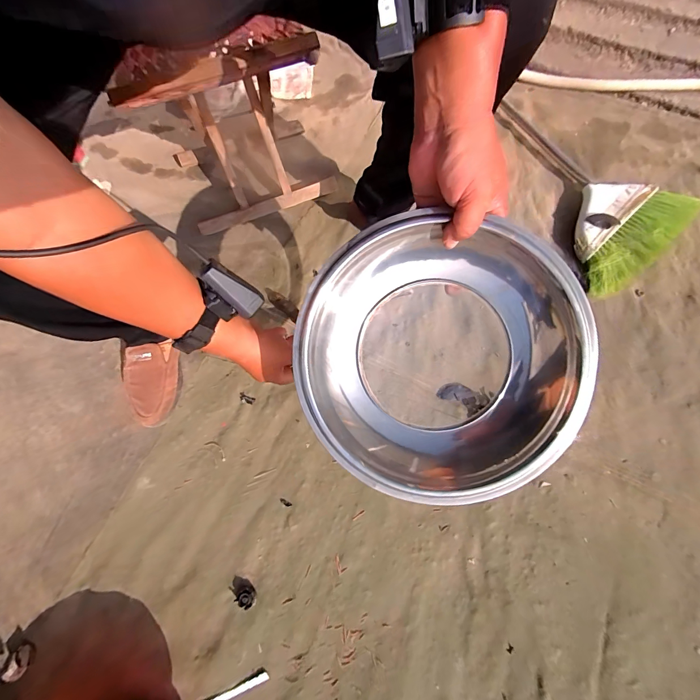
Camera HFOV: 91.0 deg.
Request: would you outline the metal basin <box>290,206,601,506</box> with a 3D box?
[{"bbox_3d":[0.090,0.008,0.373,0.289,0.085,0.289,-36,85,5],"label":"metal basin"}]

